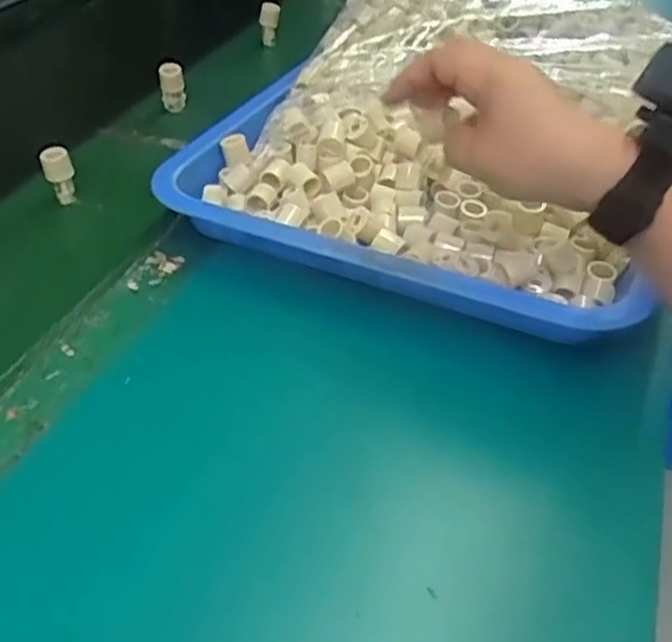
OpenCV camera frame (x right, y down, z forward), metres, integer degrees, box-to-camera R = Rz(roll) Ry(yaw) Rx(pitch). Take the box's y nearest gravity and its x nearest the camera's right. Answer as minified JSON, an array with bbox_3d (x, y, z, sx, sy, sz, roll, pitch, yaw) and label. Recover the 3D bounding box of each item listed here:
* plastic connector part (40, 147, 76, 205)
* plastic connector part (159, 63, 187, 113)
[{"bbox_3d":[-0.212,-0.111,0.579,0.022,0.044,0.016,-14,41,-16],"label":"plastic connector part"},{"bbox_3d":[-0.155,-0.220,0.712,0.022,0.048,0.020,-7,40,-8],"label":"plastic connector part"}]

